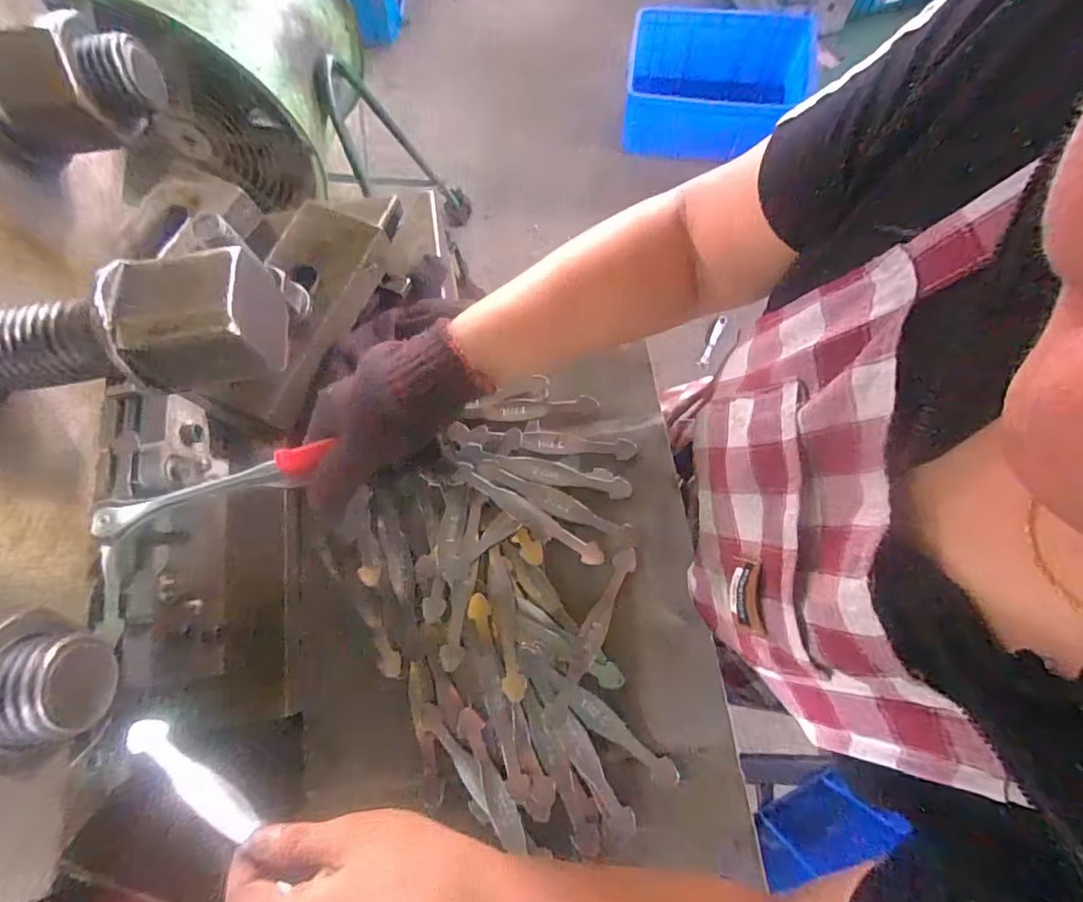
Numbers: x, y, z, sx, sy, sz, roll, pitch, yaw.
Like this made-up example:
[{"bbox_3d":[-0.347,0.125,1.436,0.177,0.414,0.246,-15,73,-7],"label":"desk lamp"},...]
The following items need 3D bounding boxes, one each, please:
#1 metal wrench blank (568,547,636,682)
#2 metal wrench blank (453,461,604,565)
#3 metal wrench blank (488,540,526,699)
[{"bbox_3d":[0.049,0.129,0.415,0.019,0.007,0.109,25,76,7],"label":"metal wrench blank"},{"bbox_3d":[-0.012,0.051,0.436,0.143,0.006,0.019,31,77,9],"label":"metal wrench blank"},{"bbox_3d":[-0.029,0.134,0.415,0.019,0.005,0.116,-10,74,-2],"label":"metal wrench blank"}]

